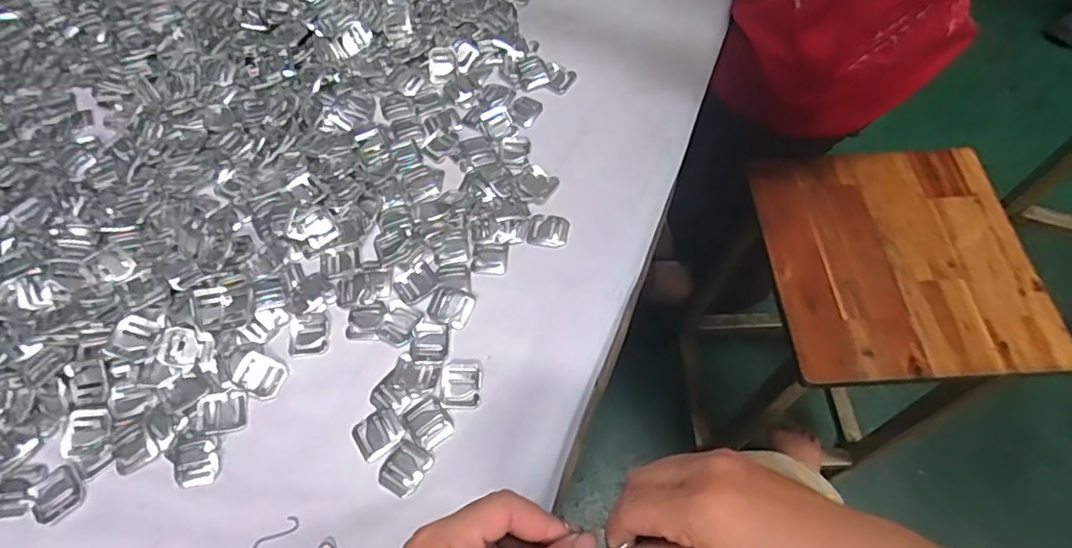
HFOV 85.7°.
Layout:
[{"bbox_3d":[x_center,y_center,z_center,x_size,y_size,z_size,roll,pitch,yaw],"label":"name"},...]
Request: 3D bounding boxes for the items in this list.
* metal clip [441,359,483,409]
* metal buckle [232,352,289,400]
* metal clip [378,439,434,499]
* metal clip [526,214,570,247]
[{"bbox_3d":[-0.057,0.084,0.445,0.030,0.005,0.038,-4,62,0],"label":"metal clip"},{"bbox_3d":[-0.214,0.079,0.451,0.036,0.009,0.030,22,65,14],"label":"metal buckle"},{"bbox_3d":[-0.093,0.139,0.415,0.028,0.004,0.035,30,67,17],"label":"metal clip"},{"bbox_3d":[0.012,-0.039,0.508,0.035,0.006,0.033,8,62,7],"label":"metal clip"}]

